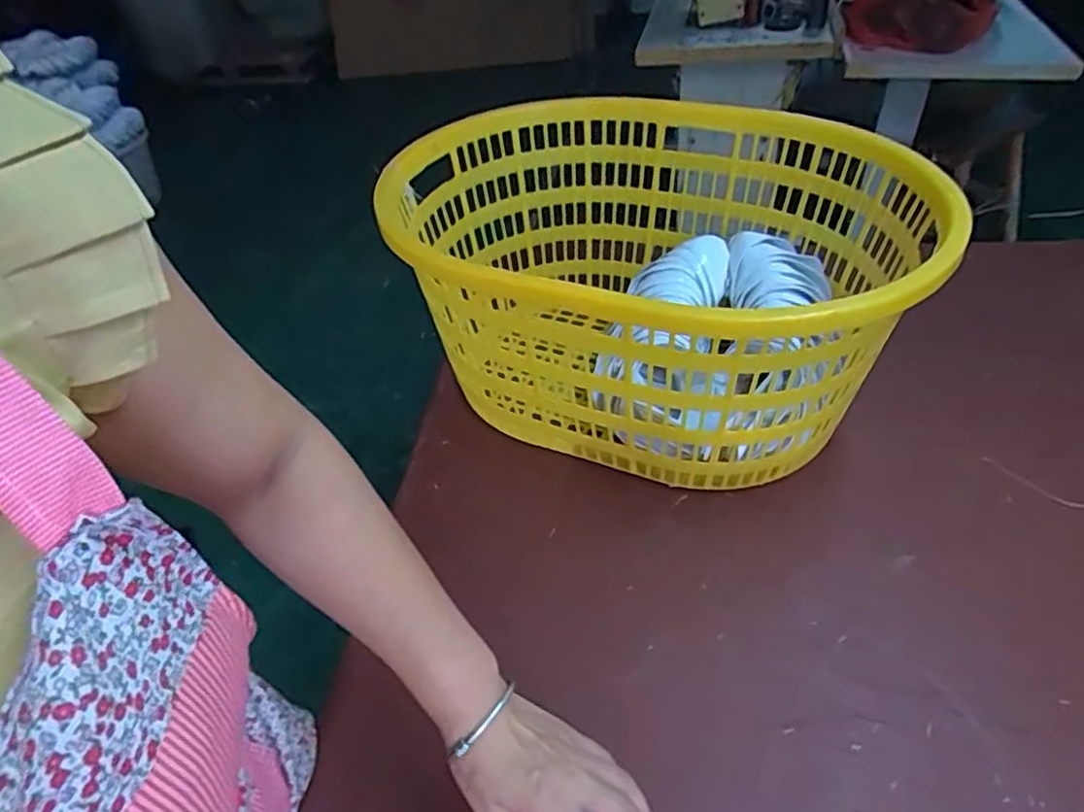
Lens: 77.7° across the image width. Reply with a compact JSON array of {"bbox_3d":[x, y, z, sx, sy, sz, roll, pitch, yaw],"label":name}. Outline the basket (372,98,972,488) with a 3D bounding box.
[{"bbox_3d":[0.116,-0.142,0.823,0.597,0.297,0.420,19,49,26],"label":"basket"}]

